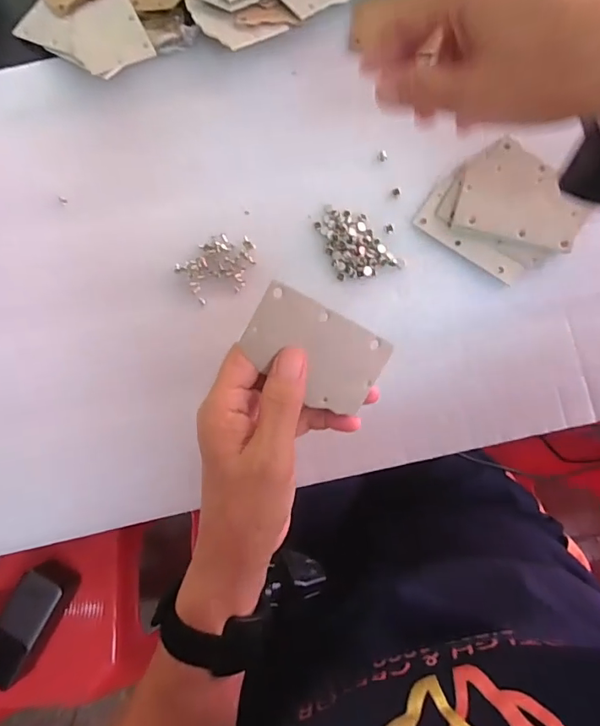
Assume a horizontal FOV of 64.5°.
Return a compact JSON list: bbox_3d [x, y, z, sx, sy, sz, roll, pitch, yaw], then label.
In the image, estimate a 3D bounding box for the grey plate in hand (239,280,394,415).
[{"bbox_3d":[0.009,-0.005,0.273,0.082,0.004,0.053,26,101,-20],"label":"grey plate in hand"}]

